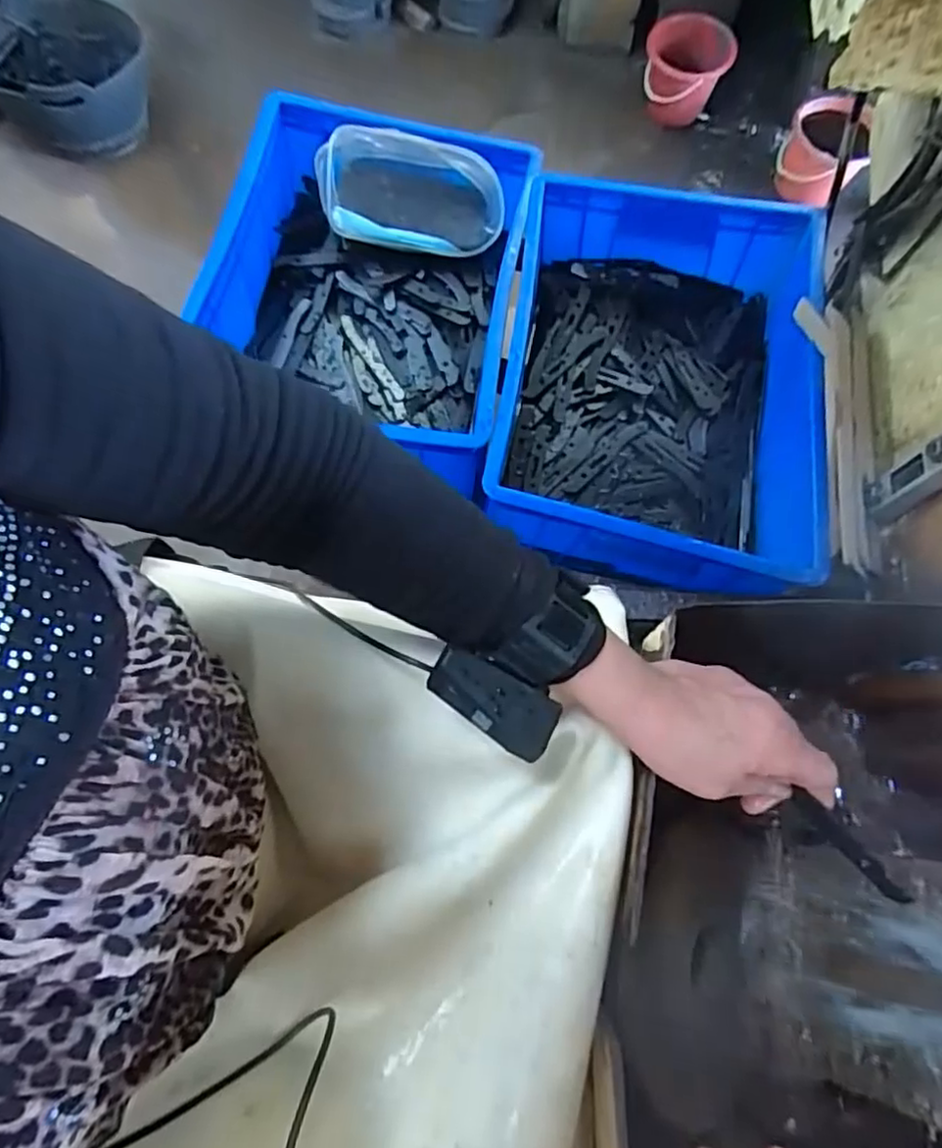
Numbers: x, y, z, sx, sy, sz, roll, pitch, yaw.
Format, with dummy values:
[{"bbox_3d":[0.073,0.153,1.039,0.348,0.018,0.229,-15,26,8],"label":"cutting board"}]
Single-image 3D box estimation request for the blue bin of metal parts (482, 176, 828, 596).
[{"bbox_3d":[0.185,-0.192,0.658,0.296,0.117,0.406,10,72,2],"label":"blue bin of metal parts"}]

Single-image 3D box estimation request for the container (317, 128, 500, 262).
[{"bbox_3d":[-0.067,-0.418,0.721,0.197,0.055,0.110,2,99,-8],"label":"container"}]

